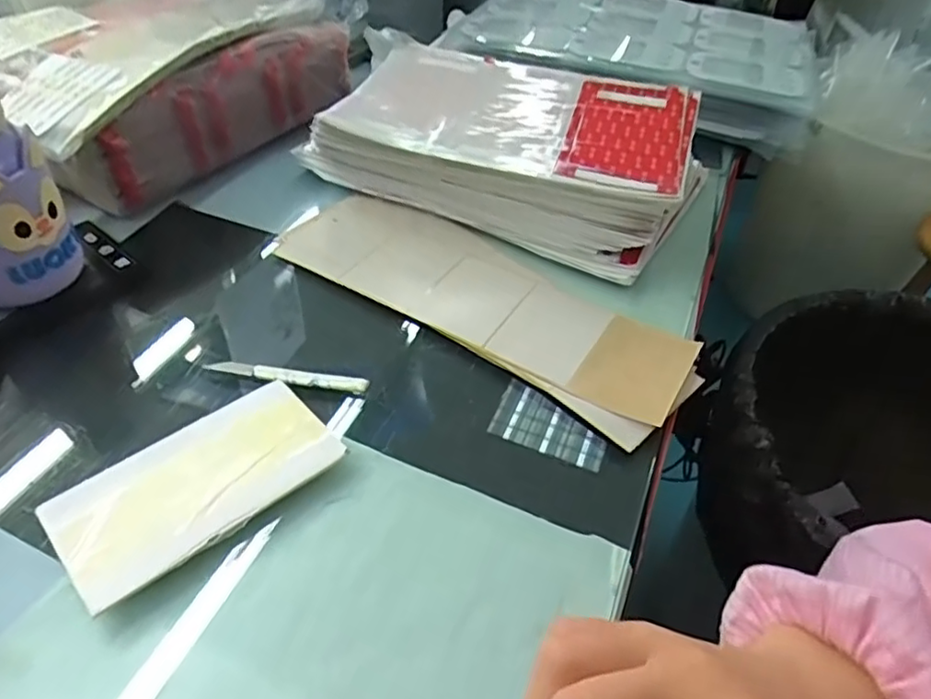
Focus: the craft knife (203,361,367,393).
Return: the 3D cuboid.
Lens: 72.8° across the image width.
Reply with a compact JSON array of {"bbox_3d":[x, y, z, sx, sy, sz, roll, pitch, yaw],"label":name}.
[{"bbox_3d":[-0.119,0.017,0.425,0.109,0.006,0.010,10,45,4],"label":"craft knife"}]

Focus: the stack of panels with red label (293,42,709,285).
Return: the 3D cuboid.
[{"bbox_3d":[0.046,-0.200,0.600,0.335,0.073,0.246,18,46,13],"label":"stack of panels with red label"}]

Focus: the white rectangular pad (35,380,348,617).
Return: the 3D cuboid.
[{"bbox_3d":[-0.152,0.076,0.365,0.148,0.018,0.082,-30,52,-30],"label":"white rectangular pad"}]

